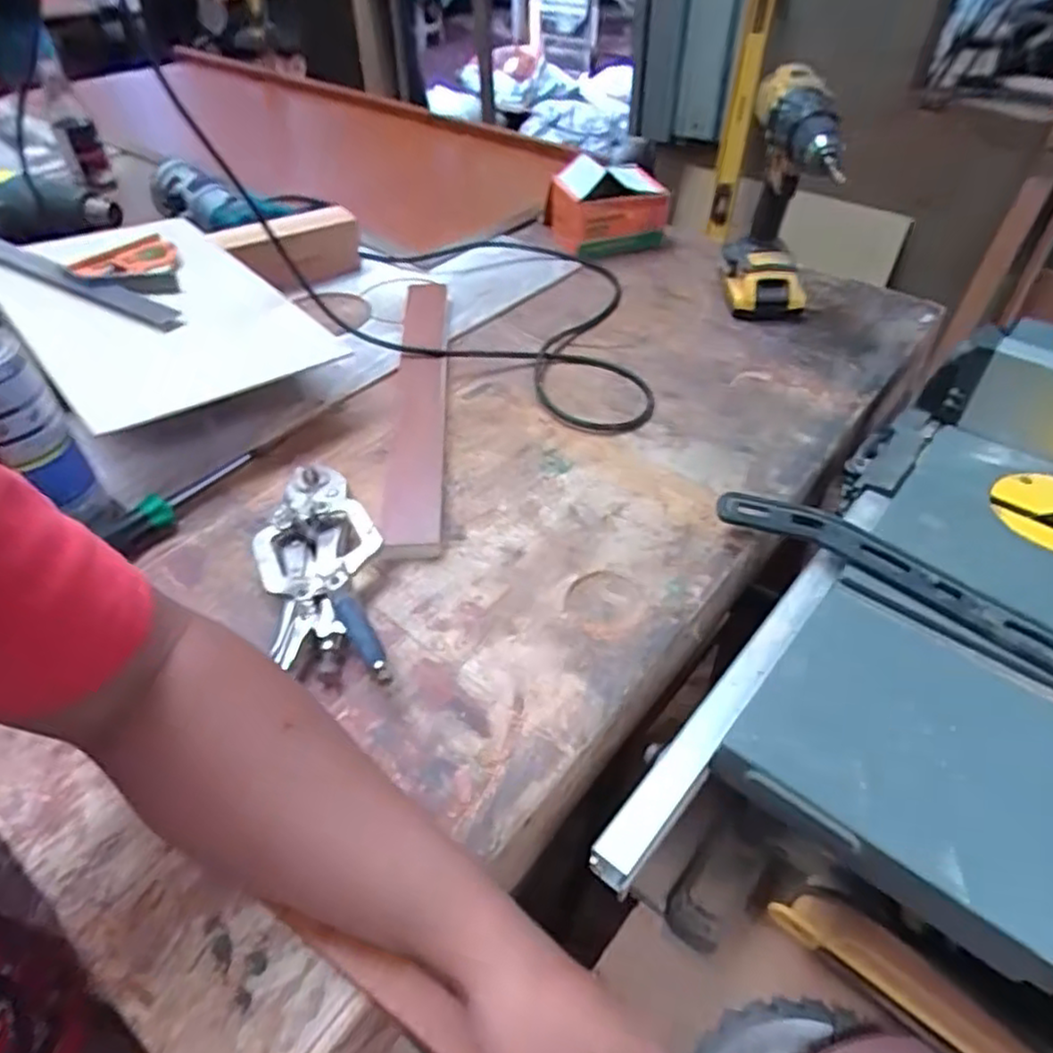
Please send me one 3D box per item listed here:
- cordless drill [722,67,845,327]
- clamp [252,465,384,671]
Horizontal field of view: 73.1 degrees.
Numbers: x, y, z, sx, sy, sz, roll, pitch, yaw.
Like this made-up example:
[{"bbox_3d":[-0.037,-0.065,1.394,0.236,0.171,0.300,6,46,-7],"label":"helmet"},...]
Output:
[{"bbox_3d":[0.269,-0.330,0.747,0.088,0.233,0.173,7,46,7],"label":"cordless drill"},{"bbox_3d":[-0.157,0.024,0.545,0.096,0.034,0.219,-7,44,-4],"label":"clamp"}]

